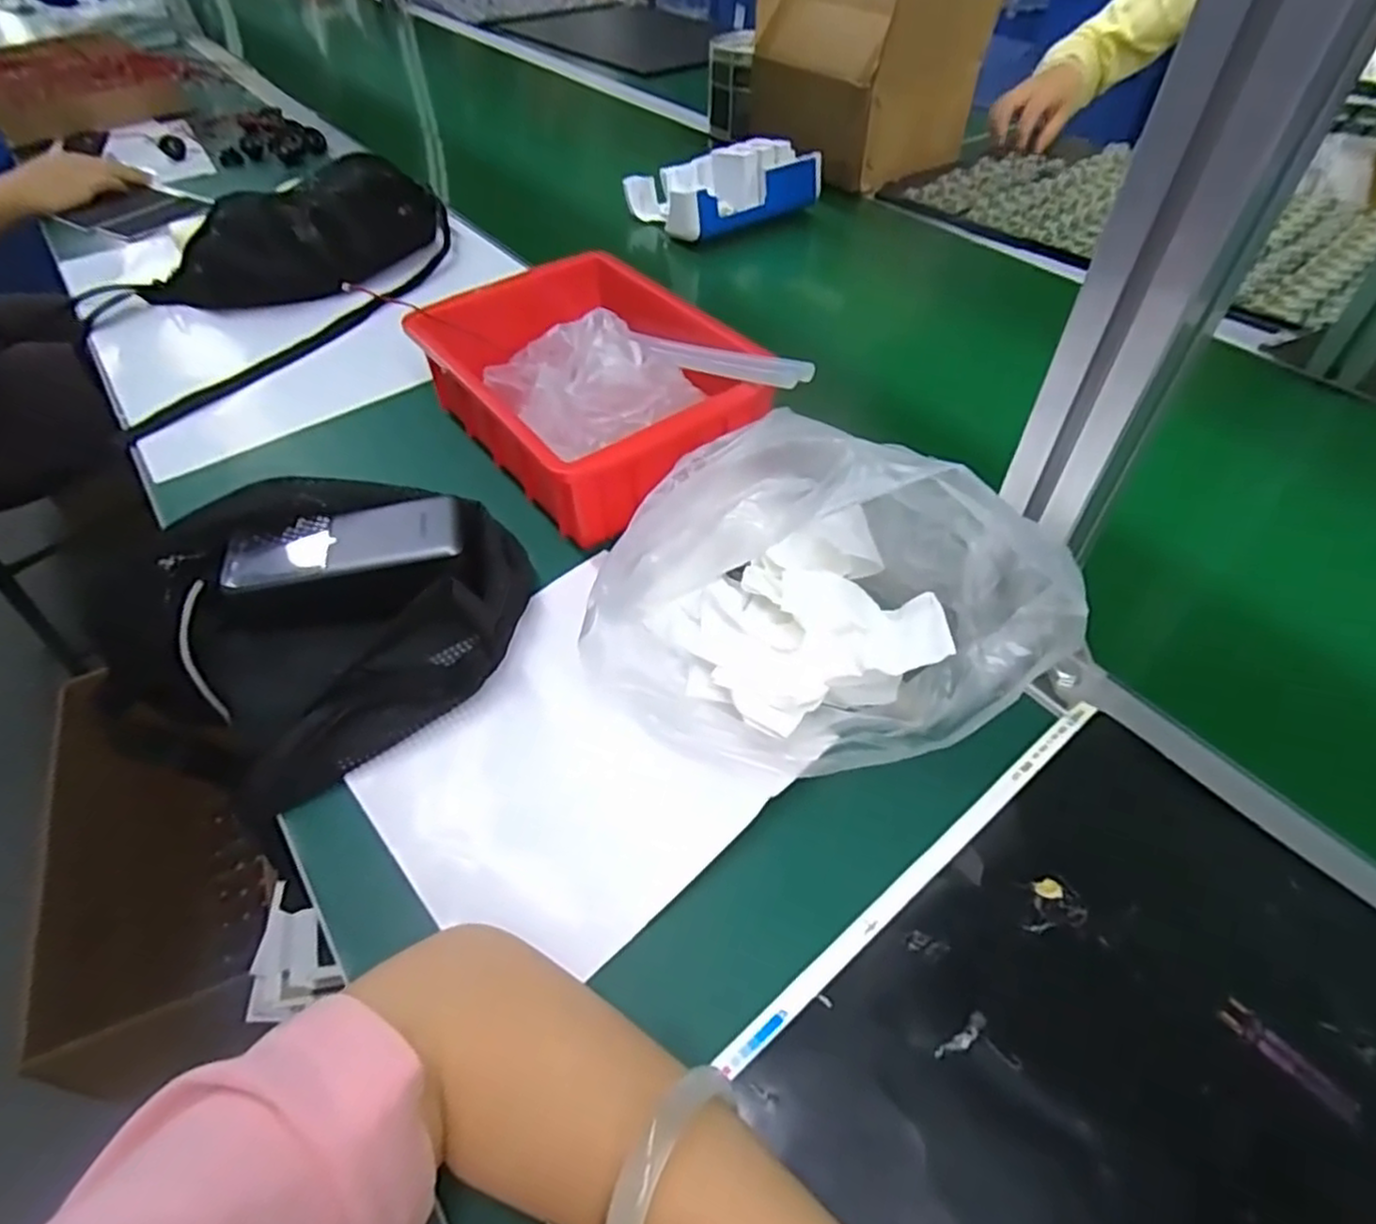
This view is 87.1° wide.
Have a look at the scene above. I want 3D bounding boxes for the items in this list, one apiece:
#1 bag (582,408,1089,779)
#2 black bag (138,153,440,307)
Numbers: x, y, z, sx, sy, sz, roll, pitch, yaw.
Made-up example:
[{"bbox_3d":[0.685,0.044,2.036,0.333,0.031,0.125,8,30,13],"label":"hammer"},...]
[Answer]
[{"bbox_3d":[0.056,-0.013,0.376,0.208,0.094,0.170,-6,50,-4],"label":"bag"},{"bbox_3d":[-0.364,-0.359,0.696,0.106,0.068,0.276,35,58,28],"label":"black bag"}]

